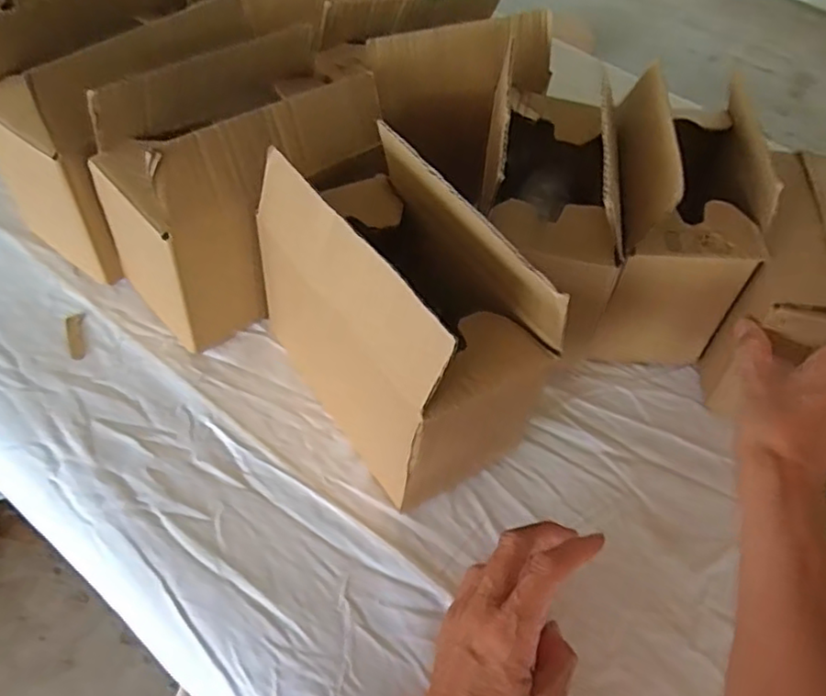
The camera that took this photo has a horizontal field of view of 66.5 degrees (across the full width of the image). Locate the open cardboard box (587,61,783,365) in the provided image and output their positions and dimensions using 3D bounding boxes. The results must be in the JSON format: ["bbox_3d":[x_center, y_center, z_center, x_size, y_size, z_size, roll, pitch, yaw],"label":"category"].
[{"bbox_3d":[0.200,-0.095,0.482,0.107,0.155,0.173,13,54,3],"label":"open cardboard box"}]

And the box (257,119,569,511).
[{"bbox_3d":[-0.014,-0.015,0.400,0.095,0.170,0.186,-27,61,-27],"label":"box"}]

